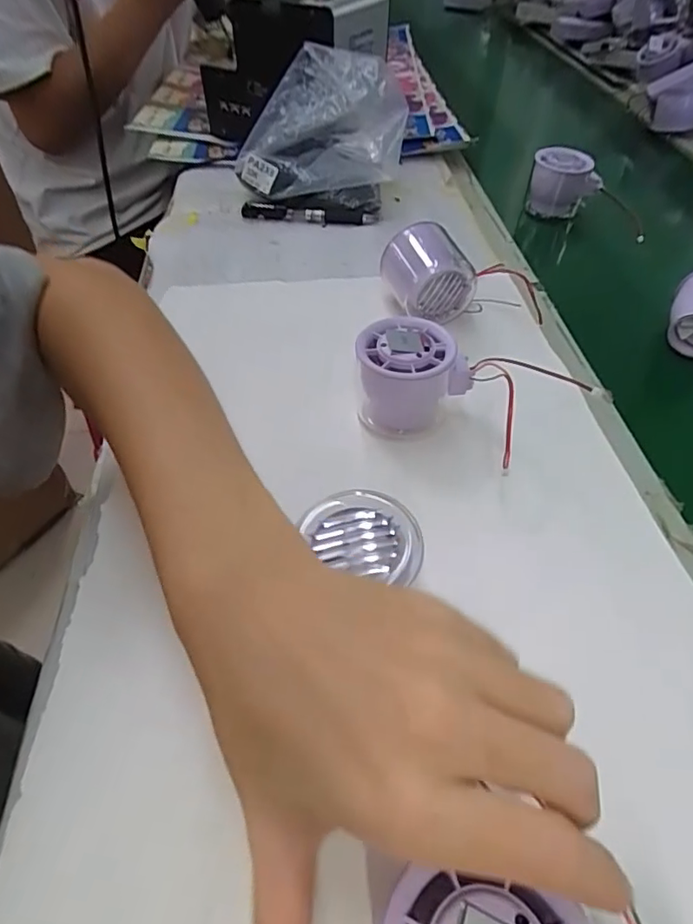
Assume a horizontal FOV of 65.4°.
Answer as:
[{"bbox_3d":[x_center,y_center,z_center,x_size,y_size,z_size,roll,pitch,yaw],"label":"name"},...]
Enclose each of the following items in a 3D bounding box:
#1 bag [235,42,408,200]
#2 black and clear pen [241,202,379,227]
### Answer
[{"bbox_3d":[-0.025,-0.338,0.558,0.166,0.118,0.120,4,49,2],"label":"bag"},{"bbox_3d":[-0.039,-0.252,0.549,0.139,0.017,0.019,8,49,5],"label":"black and clear pen"}]

